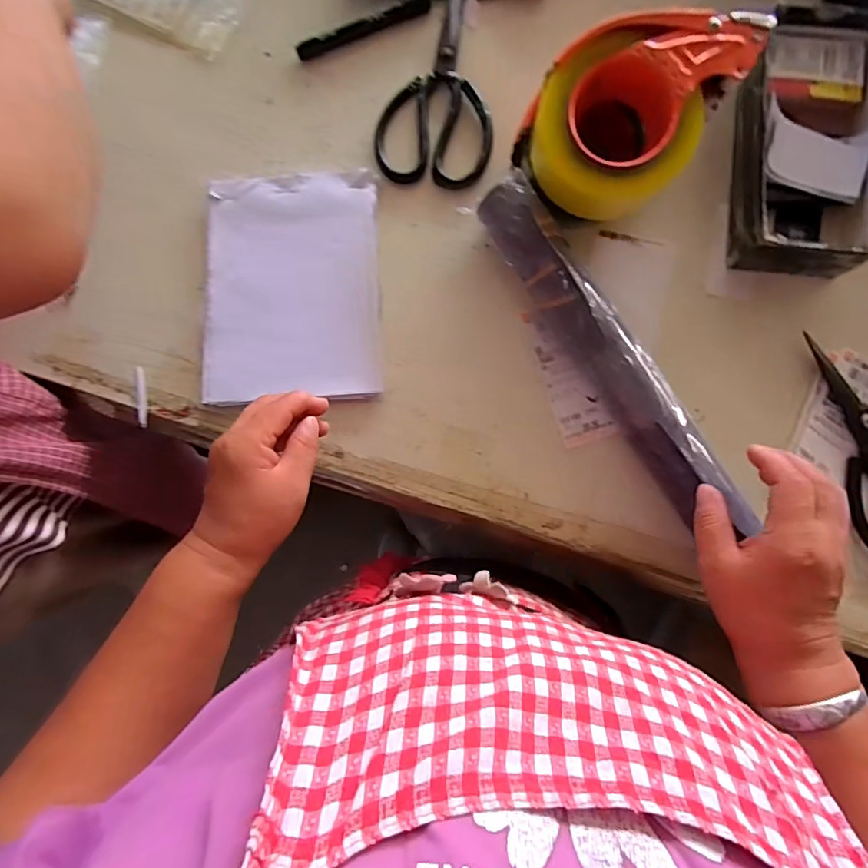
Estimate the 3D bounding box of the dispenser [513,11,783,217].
[{"bbox_3d":[0.153,-0.257,0.402,0.127,0.063,0.167,42,89,5],"label":"dispenser"}]

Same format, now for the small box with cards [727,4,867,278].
[{"bbox_3d":[0.324,-0.252,0.443,0.112,0.047,0.219,6,86,3],"label":"small box with cards"}]

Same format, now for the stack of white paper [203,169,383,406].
[{"bbox_3d":[-0.129,-0.137,0.470,0.154,0.016,0.209,-2,86,3],"label":"stack of white paper"}]

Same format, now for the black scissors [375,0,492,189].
[{"bbox_3d":[-0.002,-0.333,0.486,0.106,0.006,0.197,-1,86,3],"label":"black scissors"}]

